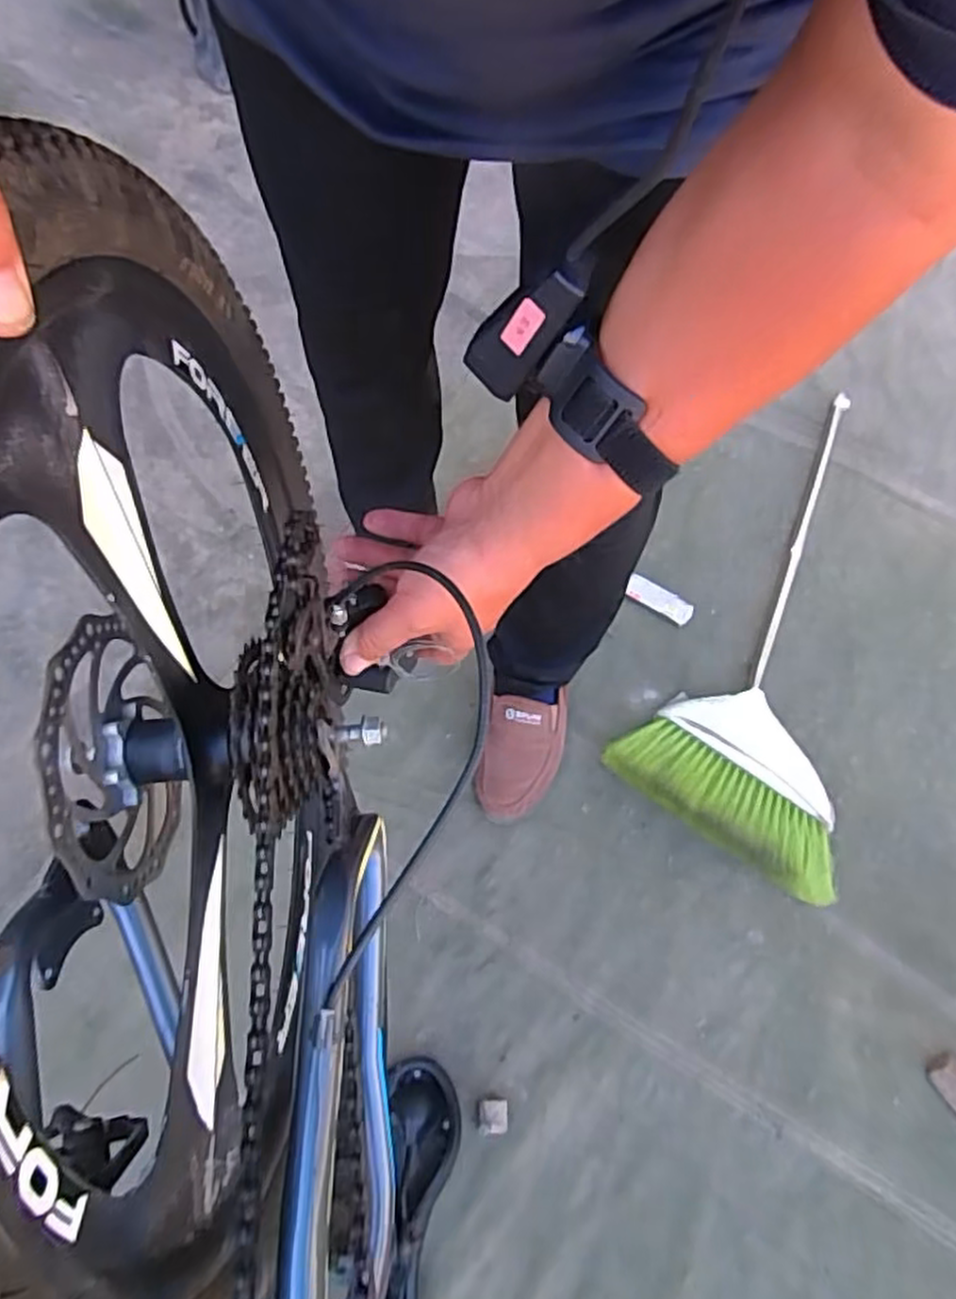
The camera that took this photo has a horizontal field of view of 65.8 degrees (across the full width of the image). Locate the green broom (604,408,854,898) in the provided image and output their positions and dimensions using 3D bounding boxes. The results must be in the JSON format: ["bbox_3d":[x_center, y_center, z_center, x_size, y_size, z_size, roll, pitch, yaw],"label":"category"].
[{"bbox_3d":[0.431,-0.038,0.995,0.288,0.051,0.679,28,68,11],"label":"green broom"}]

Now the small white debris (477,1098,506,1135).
[{"bbox_3d":[0.015,0.473,0.747,0.028,0.021,0.030,-1,66,-2],"label":"small white debris"}]

